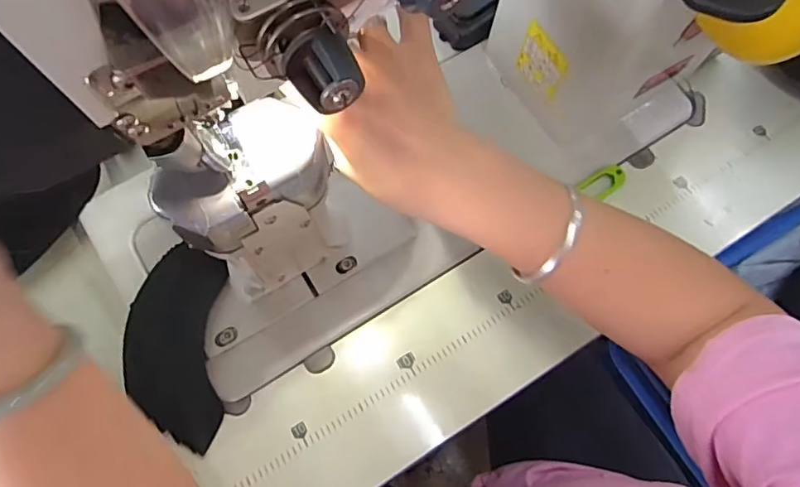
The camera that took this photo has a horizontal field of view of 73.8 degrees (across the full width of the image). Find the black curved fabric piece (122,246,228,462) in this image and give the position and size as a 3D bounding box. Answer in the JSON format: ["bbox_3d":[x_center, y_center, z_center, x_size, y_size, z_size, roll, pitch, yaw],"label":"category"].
[{"bbox_3d":[-0.184,0.083,0.433,0.079,0.007,0.155,-2,80,2],"label":"black curved fabric piece"}]

